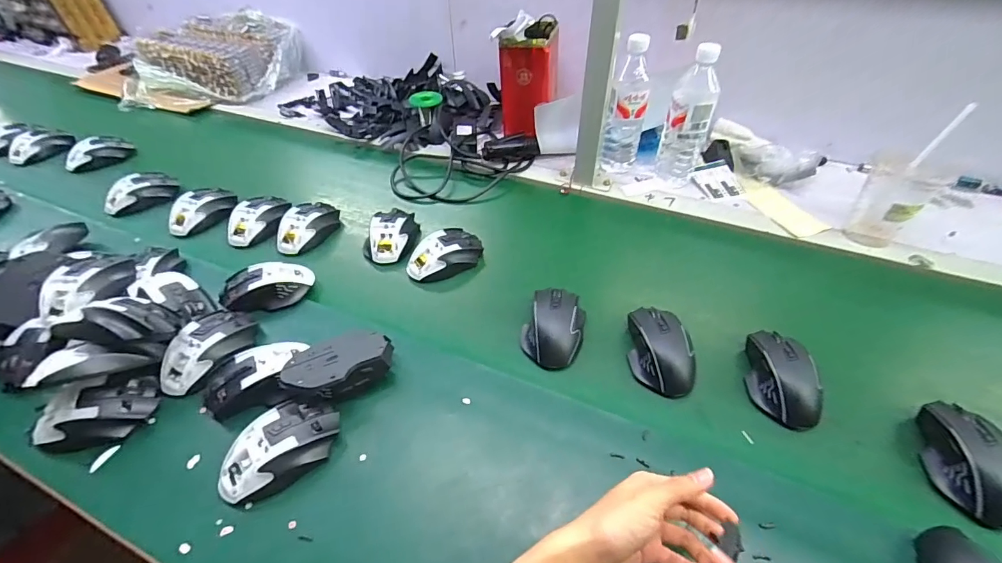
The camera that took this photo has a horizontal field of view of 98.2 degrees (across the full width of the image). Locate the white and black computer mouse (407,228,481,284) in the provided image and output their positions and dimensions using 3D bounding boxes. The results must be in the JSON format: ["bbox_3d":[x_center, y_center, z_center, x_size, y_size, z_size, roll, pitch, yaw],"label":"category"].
[{"bbox_3d":[-0.084,-0.043,0.643,0.118,0.032,0.071,-28,53,-22],"label":"white and black computer mouse"}]

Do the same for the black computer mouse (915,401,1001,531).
[{"bbox_3d":[0.460,0.177,0.433,0.068,0.050,0.116,8,48,8],"label":"black computer mouse"}]

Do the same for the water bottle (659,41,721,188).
[{"bbox_3d":[0.303,-0.258,0.702,0.074,0.226,0.055,20,51,18],"label":"water bottle"}]

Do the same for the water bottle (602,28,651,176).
[{"bbox_3d":[0.217,-0.288,0.742,0.064,0.224,0.080,12,49,12],"label":"water bottle"}]

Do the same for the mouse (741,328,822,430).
[{"bbox_3d":[0.315,0.106,0.491,0.069,0.041,0.114,-2,47,-1],"label":"mouse"}]

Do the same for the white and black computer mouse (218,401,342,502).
[{"bbox_3d":[-0.222,0.164,0.435,0.115,0.037,0.068,-33,55,-26],"label":"white and black computer mouse"}]

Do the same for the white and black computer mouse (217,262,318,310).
[{"bbox_3d":[-0.315,0.010,0.589,0.112,0.045,0.065,-18,50,-15],"label":"white and black computer mouse"}]

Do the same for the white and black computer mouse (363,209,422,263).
[{"bbox_3d":[-0.169,-0.075,0.676,0.065,0.036,0.103,8,48,8],"label":"white and black computer mouse"}]

